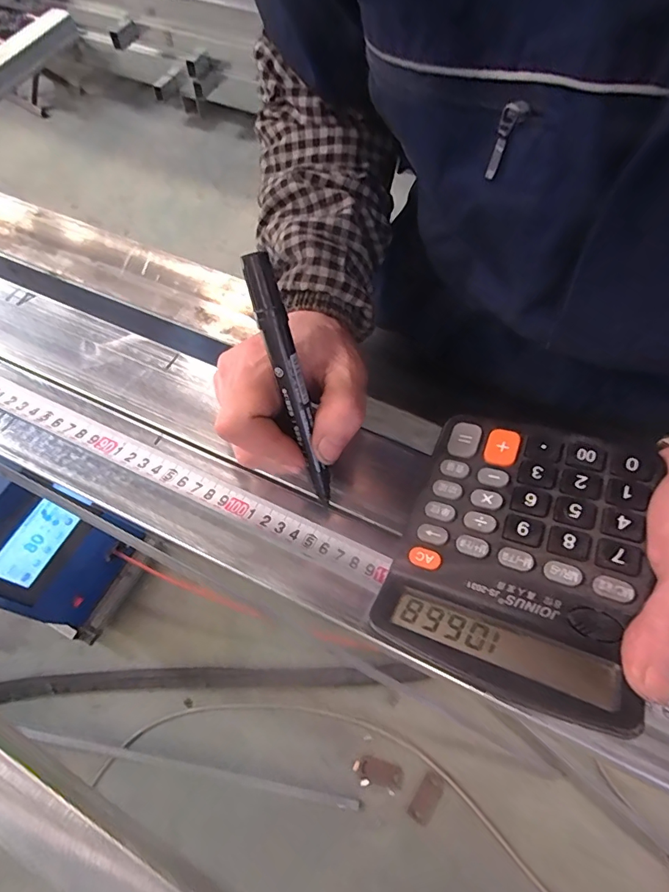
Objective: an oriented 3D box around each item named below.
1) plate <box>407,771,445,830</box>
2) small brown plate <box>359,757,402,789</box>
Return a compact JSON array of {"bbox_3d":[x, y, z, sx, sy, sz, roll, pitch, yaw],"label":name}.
[{"bbox_3d":[0.193,0.746,0.956,0.045,0.009,0.091,37,70,16],"label":"plate"},{"bbox_3d":[0.100,0.699,0.971,0.091,0.010,0.039,15,66,7],"label":"small brown plate"}]

